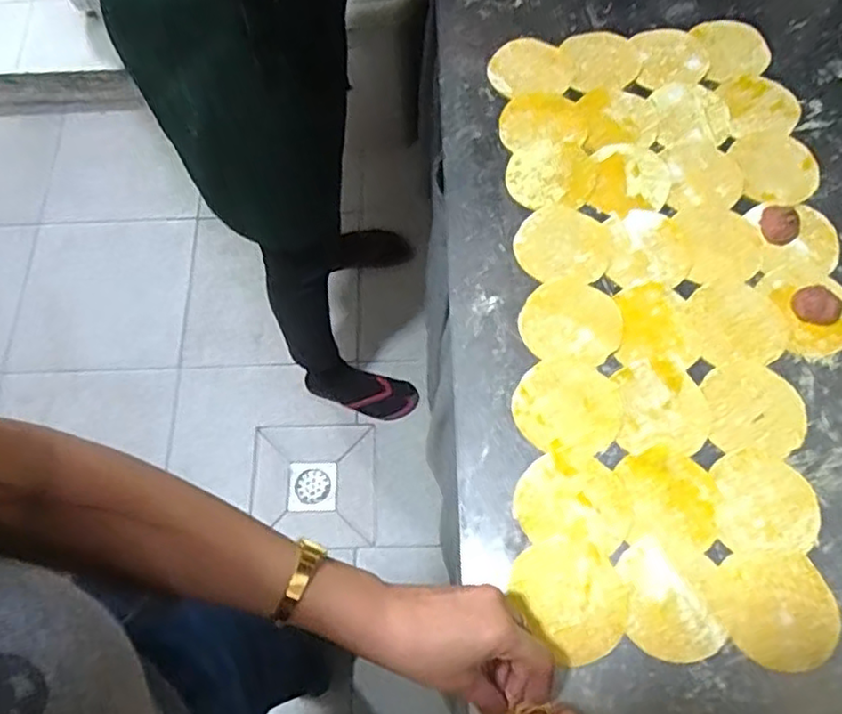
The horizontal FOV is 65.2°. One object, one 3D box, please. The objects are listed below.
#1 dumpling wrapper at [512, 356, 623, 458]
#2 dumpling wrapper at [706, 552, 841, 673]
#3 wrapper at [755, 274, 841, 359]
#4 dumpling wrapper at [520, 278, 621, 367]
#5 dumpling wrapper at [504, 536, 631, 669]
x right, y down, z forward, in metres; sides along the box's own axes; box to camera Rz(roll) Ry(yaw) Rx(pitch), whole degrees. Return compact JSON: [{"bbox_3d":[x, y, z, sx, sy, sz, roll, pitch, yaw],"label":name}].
[{"bbox_3d":[0.119,0.039,0.533,0.084,0.005,0.081,-1,68,2],"label":"dumpling wrapper"},{"bbox_3d":[0.254,0.178,0.469,0.079,0.004,0.079,-2,65,4],"label":"dumpling wrapper"},{"bbox_3d":[0.331,-0.042,0.549,0.067,0.017,0.078,-14,68,-4],"label":"wrapper"},{"bbox_3d":[0.128,-0.032,0.561,0.084,0.004,0.075,8,69,5],"label":"dumpling wrapper"},{"bbox_3d":[0.108,0.174,0.475,0.083,0.004,0.076,-1,68,2],"label":"dumpling wrapper"}]

